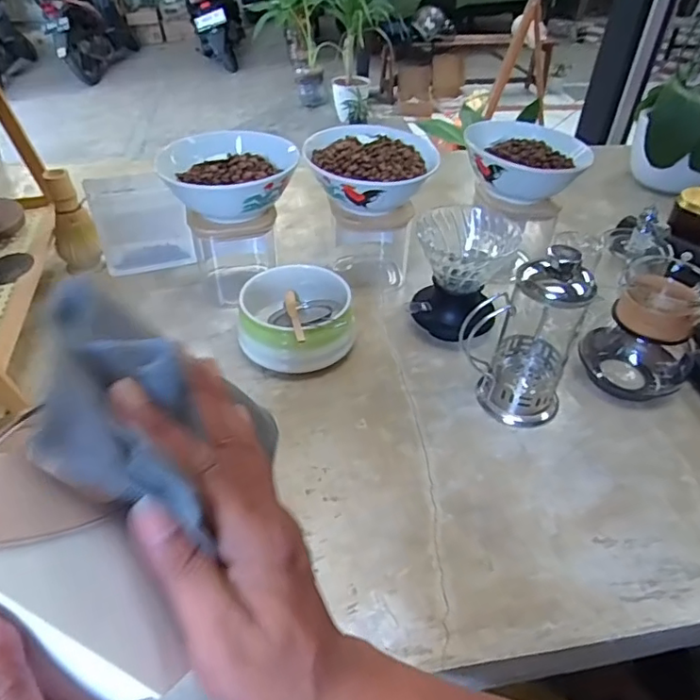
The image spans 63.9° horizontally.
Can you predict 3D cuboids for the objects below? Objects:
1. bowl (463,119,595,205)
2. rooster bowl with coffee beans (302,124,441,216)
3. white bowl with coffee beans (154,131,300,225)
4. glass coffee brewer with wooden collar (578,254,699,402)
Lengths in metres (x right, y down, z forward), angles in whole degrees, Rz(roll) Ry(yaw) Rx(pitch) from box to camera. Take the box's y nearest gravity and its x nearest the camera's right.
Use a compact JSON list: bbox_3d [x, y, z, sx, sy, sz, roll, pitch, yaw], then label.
[{"bbox_3d":[0.207,-0.234,0.699,0.131,0.068,0.124,1,41,-1],"label":"bowl"},{"bbox_3d":[0.024,-0.221,0.673,0.152,0.058,0.153,2,40,-2],"label":"rooster bowl with coffee beans"},{"bbox_3d":[-0.135,-0.193,0.637,0.150,0.067,0.123,-8,42,-11],"label":"white bowl with coffee beans"},{"bbox_3d":[0.319,-0.020,0.595,0.111,0.130,0.096,-30,50,-33],"label":"glass coffee brewer with wooden collar"}]

